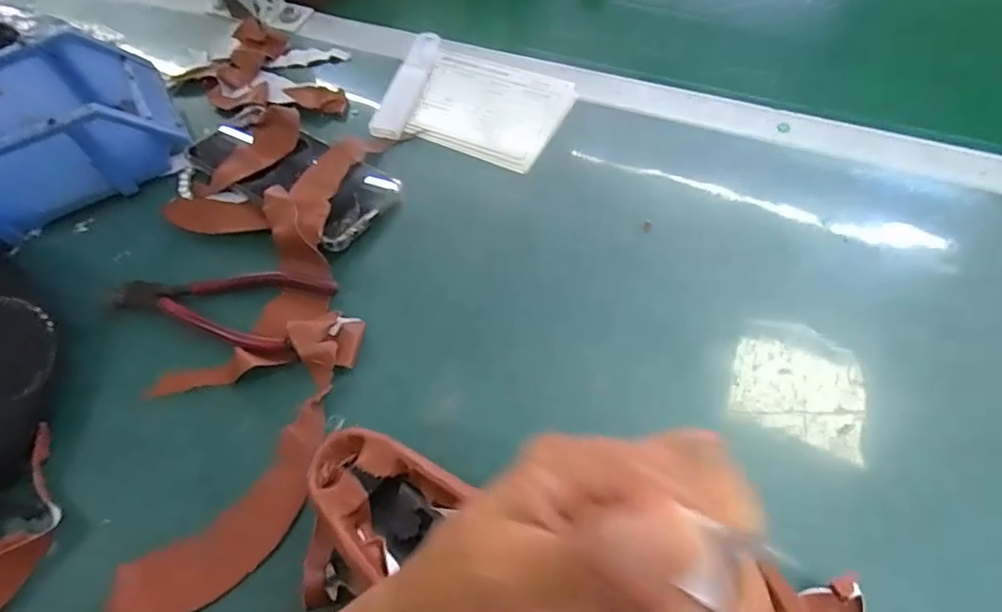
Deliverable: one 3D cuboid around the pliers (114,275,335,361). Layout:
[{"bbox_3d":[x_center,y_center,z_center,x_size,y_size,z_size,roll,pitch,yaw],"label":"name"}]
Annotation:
[{"bbox_3d":[-0.189,-0.006,0.371,0.141,0.021,0.060,10,60,9],"label":"pliers"}]

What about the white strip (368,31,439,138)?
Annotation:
[{"bbox_3d":[-0.082,-0.193,0.484,0.030,0.008,0.125,9,60,8],"label":"white strip"}]

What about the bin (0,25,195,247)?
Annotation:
[{"bbox_3d":[-0.352,-0.137,0.428,0.179,0.067,0.127,-27,62,-13],"label":"bin"}]

